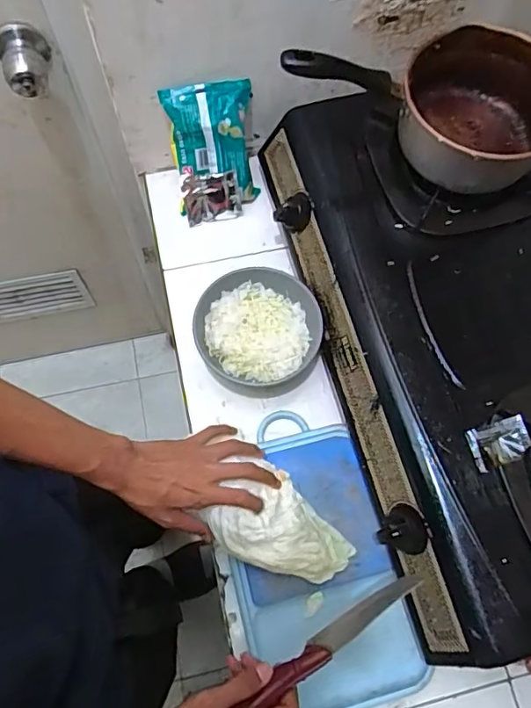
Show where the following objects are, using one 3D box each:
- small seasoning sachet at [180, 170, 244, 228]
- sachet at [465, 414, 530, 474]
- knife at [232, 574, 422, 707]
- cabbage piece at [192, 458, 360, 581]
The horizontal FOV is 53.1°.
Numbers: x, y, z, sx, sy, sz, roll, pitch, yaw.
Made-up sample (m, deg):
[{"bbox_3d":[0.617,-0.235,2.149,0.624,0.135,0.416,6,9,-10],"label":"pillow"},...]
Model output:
[{"bbox_3d":[-0.079,-0.228,0.783,0.082,0.073,0.019,-9,34,-2],"label":"small seasoning sachet"},{"bbox_3d":[0.248,0.095,0.562,0.059,0.007,0.044,-23,73,22],"label":"sachet"},{"bbox_3d":[0.065,0.271,0.503,0.191,0.027,0.020,-34,75,-10],"label":"knife"},{"bbox_3d":[0.018,0.204,0.590,0.103,0.061,0.141,-43,77,-15],"label":"cabbage piece"}]

